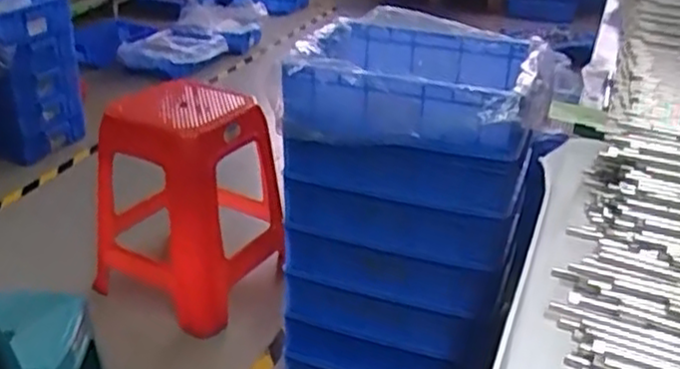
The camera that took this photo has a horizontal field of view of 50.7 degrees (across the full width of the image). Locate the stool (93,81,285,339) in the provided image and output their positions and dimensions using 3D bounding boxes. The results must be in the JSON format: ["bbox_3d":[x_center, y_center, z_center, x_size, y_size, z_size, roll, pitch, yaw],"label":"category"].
[{"bbox_3d":[-0.367,0.029,1.781,0.391,0.503,0.392,10,29,18],"label":"stool"}]

